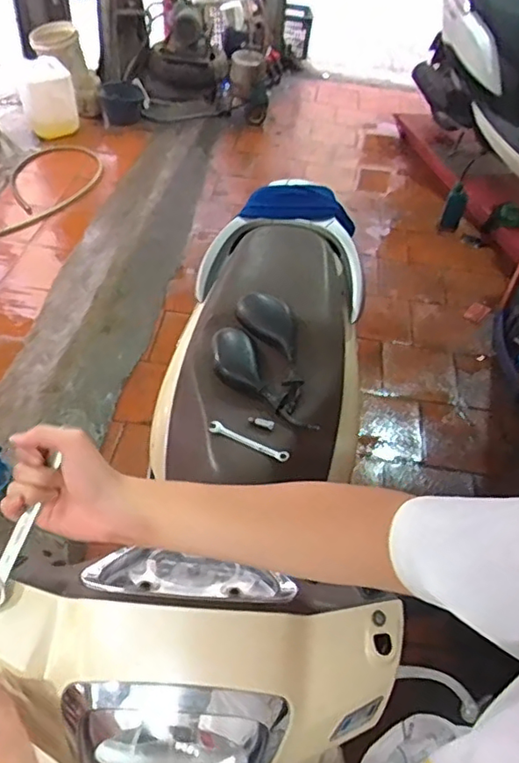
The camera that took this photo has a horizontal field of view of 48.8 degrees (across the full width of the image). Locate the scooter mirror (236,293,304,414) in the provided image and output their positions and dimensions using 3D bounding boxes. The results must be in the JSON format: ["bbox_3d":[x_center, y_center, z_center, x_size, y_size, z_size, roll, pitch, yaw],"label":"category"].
[{"bbox_3d":[0.034,-0.075,1.150,0.098,0.074,0.290,-12,49,-17],"label":"scooter mirror"}]

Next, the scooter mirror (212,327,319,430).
[{"bbox_3d":[-0.009,-0.006,1.097,0.098,0.054,0.294,-25,54,-26],"label":"scooter mirror"}]

